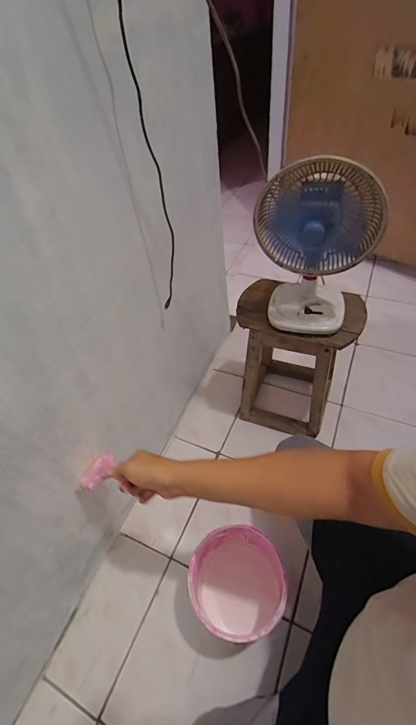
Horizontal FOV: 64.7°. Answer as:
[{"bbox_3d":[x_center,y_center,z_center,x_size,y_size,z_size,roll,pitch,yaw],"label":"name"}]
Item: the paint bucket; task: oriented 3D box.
[{"bbox_3d":[0.061,0.453,0.674,0.180,0.168,0.181,-3,48,3],"label":"paint bucket"}]

